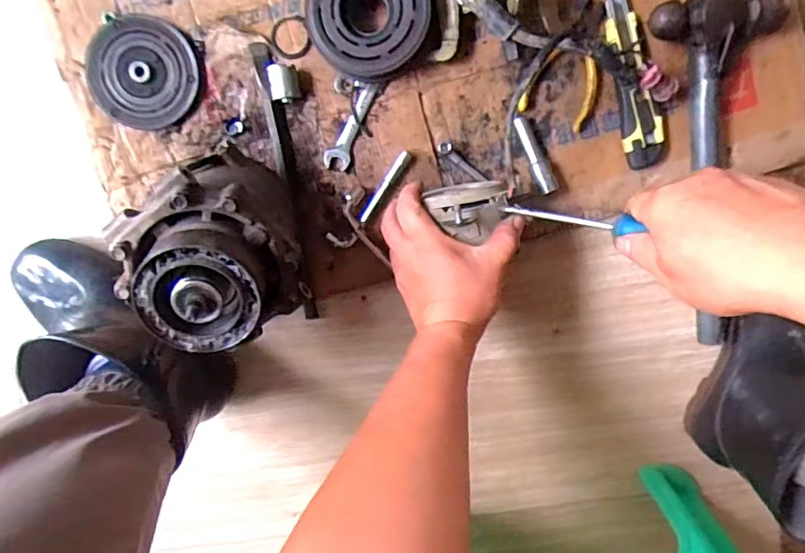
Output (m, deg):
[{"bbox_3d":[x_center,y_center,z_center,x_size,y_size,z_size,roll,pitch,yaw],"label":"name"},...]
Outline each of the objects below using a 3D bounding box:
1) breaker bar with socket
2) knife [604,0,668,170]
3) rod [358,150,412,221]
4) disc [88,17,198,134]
[{"bbox_3d":[-0.105,-0.093,0.548,0.039,0.025,0.272,-10,98,2],"label":"breaker bar with socket"},{"bbox_3d":[0.222,-0.187,0.528,0.036,0.016,0.162,-12,98,2],"label":"knife"},{"bbox_3d":[-0.017,-0.090,0.554,0.011,0.012,0.082,34,96,-2],"label":"rod"},{"bbox_3d":[-0.260,-0.203,0.546,0.110,0.012,0.104,0,98,1],"label":"disc"}]

